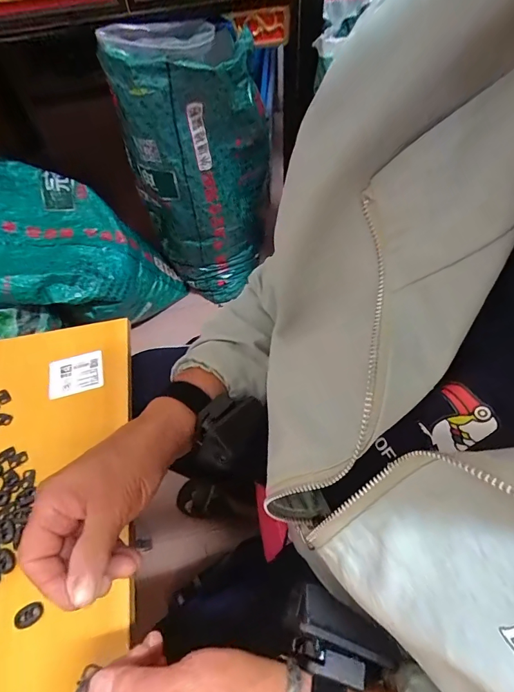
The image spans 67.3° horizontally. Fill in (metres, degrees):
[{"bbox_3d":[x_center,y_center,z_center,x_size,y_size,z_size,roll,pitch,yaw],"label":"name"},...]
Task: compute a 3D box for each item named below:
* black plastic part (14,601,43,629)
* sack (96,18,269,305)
[{"bbox_3d":[-0.186,0.219,0.315,0.022,0.004,0.015,-27,61,-15],"label":"black plastic part"},{"bbox_3d":[-0.113,-0.337,0.858,0.290,0.591,0.136,-7,57,-3],"label":"sack"}]

